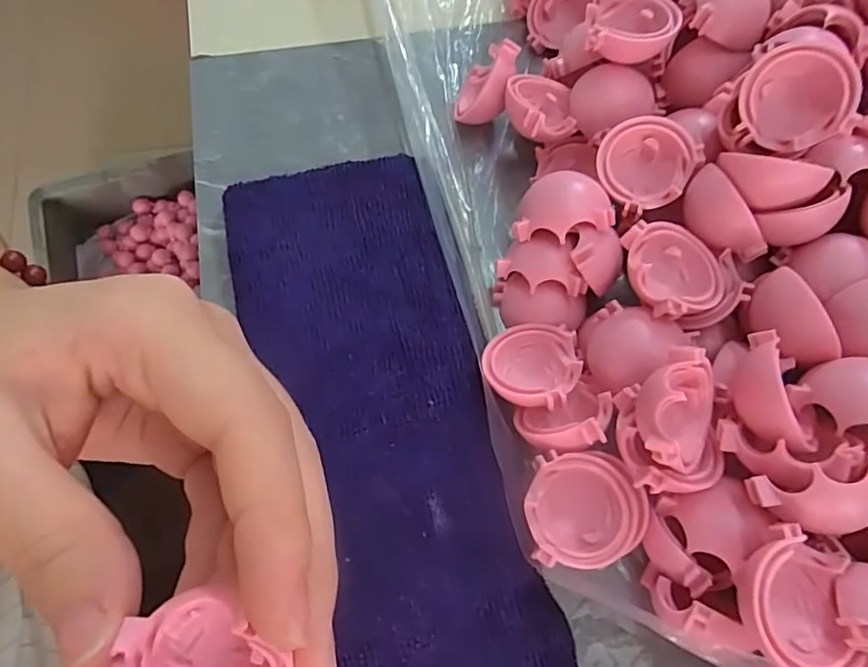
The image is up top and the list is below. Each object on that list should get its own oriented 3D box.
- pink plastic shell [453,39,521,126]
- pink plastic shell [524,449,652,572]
[{"bbox_3d":[0.018,-0.090,0.204,0.019,0.030,0.017,11,73,2],"label":"pink plastic shell"},{"bbox_3d":[0.042,0.049,0.157,0.031,0.013,0.029,-1,71,-1],"label":"pink plastic shell"}]

